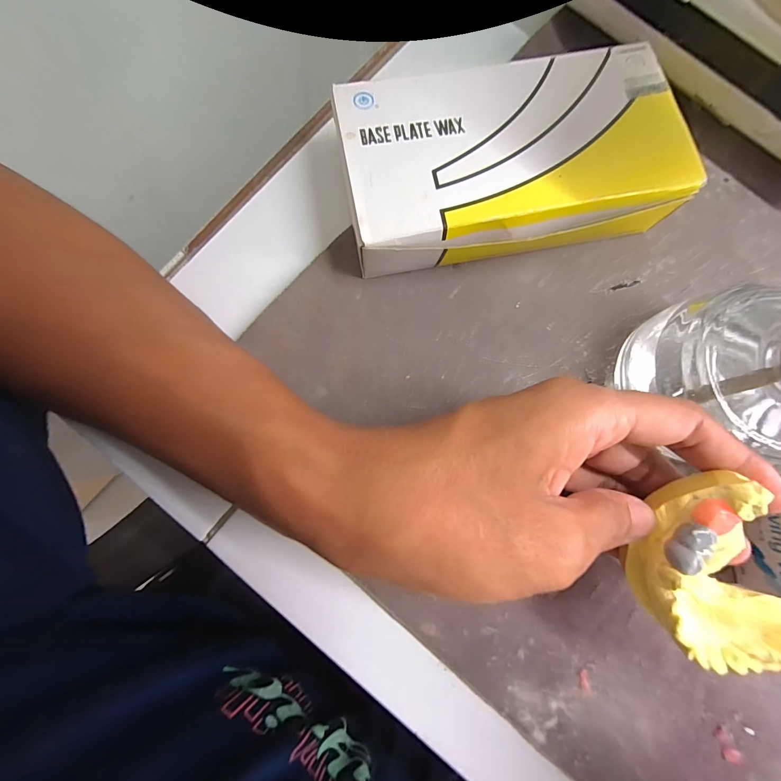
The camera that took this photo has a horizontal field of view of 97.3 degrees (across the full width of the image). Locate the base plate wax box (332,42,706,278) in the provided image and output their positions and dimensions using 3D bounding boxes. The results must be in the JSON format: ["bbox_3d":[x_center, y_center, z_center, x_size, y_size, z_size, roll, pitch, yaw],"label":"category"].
[{"bbox_3d":[0.054,-0.103,0.165,0.146,0.034,0.085,-10,83,-3],"label":"base plate wax box"}]

